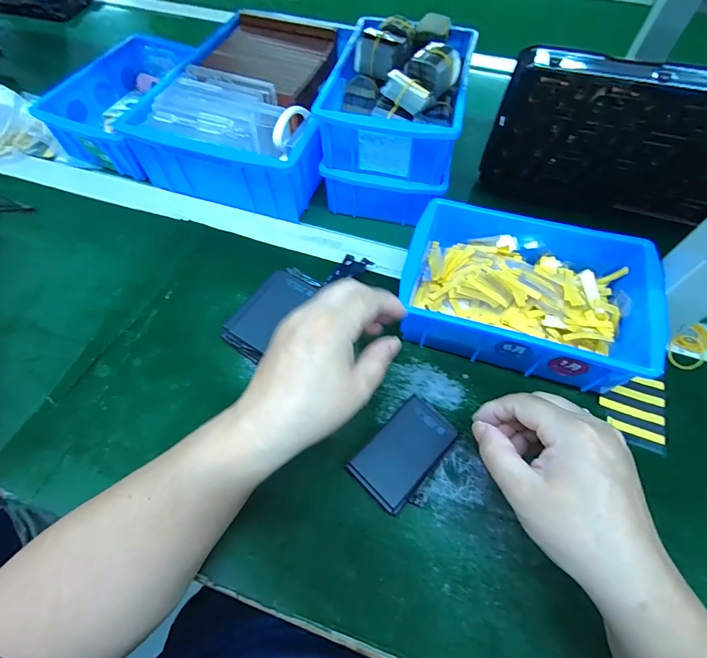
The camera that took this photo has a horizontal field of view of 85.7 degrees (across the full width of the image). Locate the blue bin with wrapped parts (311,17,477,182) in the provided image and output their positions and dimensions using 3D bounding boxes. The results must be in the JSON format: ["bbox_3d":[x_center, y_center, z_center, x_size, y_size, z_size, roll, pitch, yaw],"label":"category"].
[{"bbox_3d":[0.049,-0.247,0.393,0.130,0.070,0.186,13,61,6],"label":"blue bin with wrapped parts"}]

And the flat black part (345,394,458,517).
[{"bbox_3d":[0.040,0.096,0.299,0.049,0.018,0.083,40,67,20],"label":"flat black part"}]

